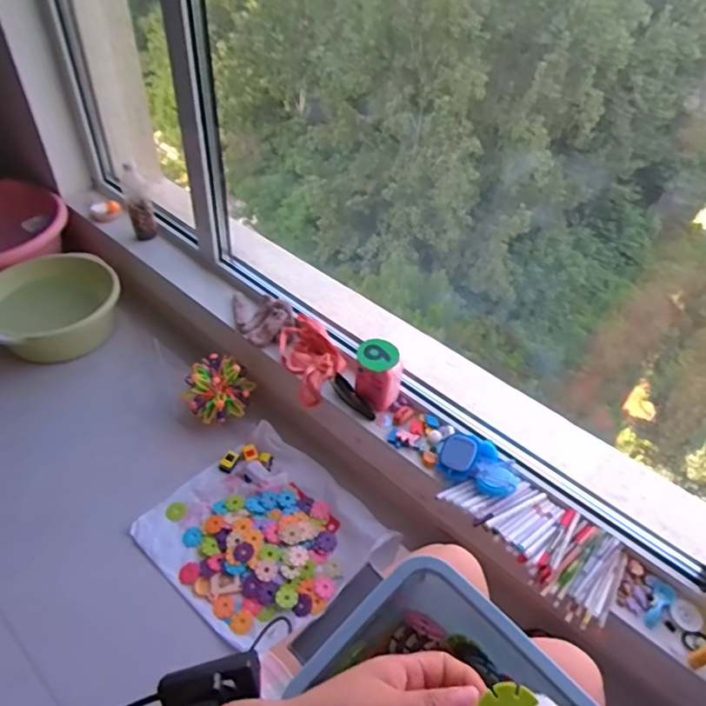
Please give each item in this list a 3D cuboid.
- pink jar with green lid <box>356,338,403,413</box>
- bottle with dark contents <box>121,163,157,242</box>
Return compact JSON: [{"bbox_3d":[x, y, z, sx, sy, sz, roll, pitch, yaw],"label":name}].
[{"bbox_3d":[0.057,0.049,1.147,0.091,0.138,0.074,33,51,25],"label":"pink jar with green lid"},{"bbox_3d":[-0.634,-0.445,1.530,0.067,0.252,0.086,-15,48,-19],"label":"bottle with dark contents"}]

